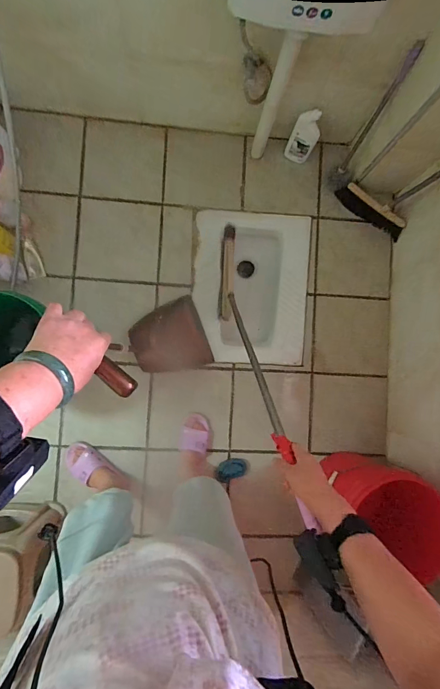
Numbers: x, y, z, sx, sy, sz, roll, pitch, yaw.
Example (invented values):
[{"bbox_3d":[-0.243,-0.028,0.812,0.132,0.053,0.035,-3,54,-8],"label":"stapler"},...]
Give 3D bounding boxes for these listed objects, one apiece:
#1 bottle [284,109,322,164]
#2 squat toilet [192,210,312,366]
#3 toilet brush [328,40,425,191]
[{"bbox_3d":[0.294,-0.728,1.207,0.097,0.202,0.075,23,87,-3],"label":"bottle"},{"bbox_3d":[0.114,-0.214,1.367,0.424,0.200,0.564,3,89,-6],"label":"squat toilet"},{"bbox_3d":[0.492,-0.709,1.100,0.065,0.434,0.063,21,59,-3],"label":"toilet brush"}]

